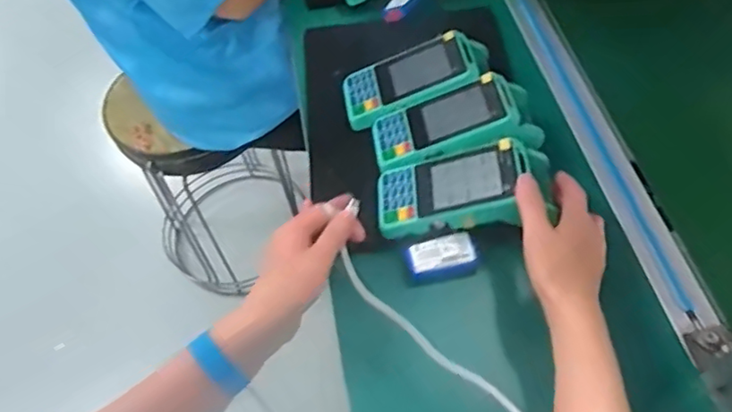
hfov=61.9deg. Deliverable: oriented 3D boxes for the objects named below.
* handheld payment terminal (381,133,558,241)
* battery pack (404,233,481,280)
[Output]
[{"bbox_3d":[0.092,-0.019,0.600,0.162,0.050,0.078,-4,56,3],"label":"handheld payment terminal"},{"bbox_3d":[0.074,0.050,0.598,0.067,0.017,0.034,-10,56,-2],"label":"battery pack"}]

